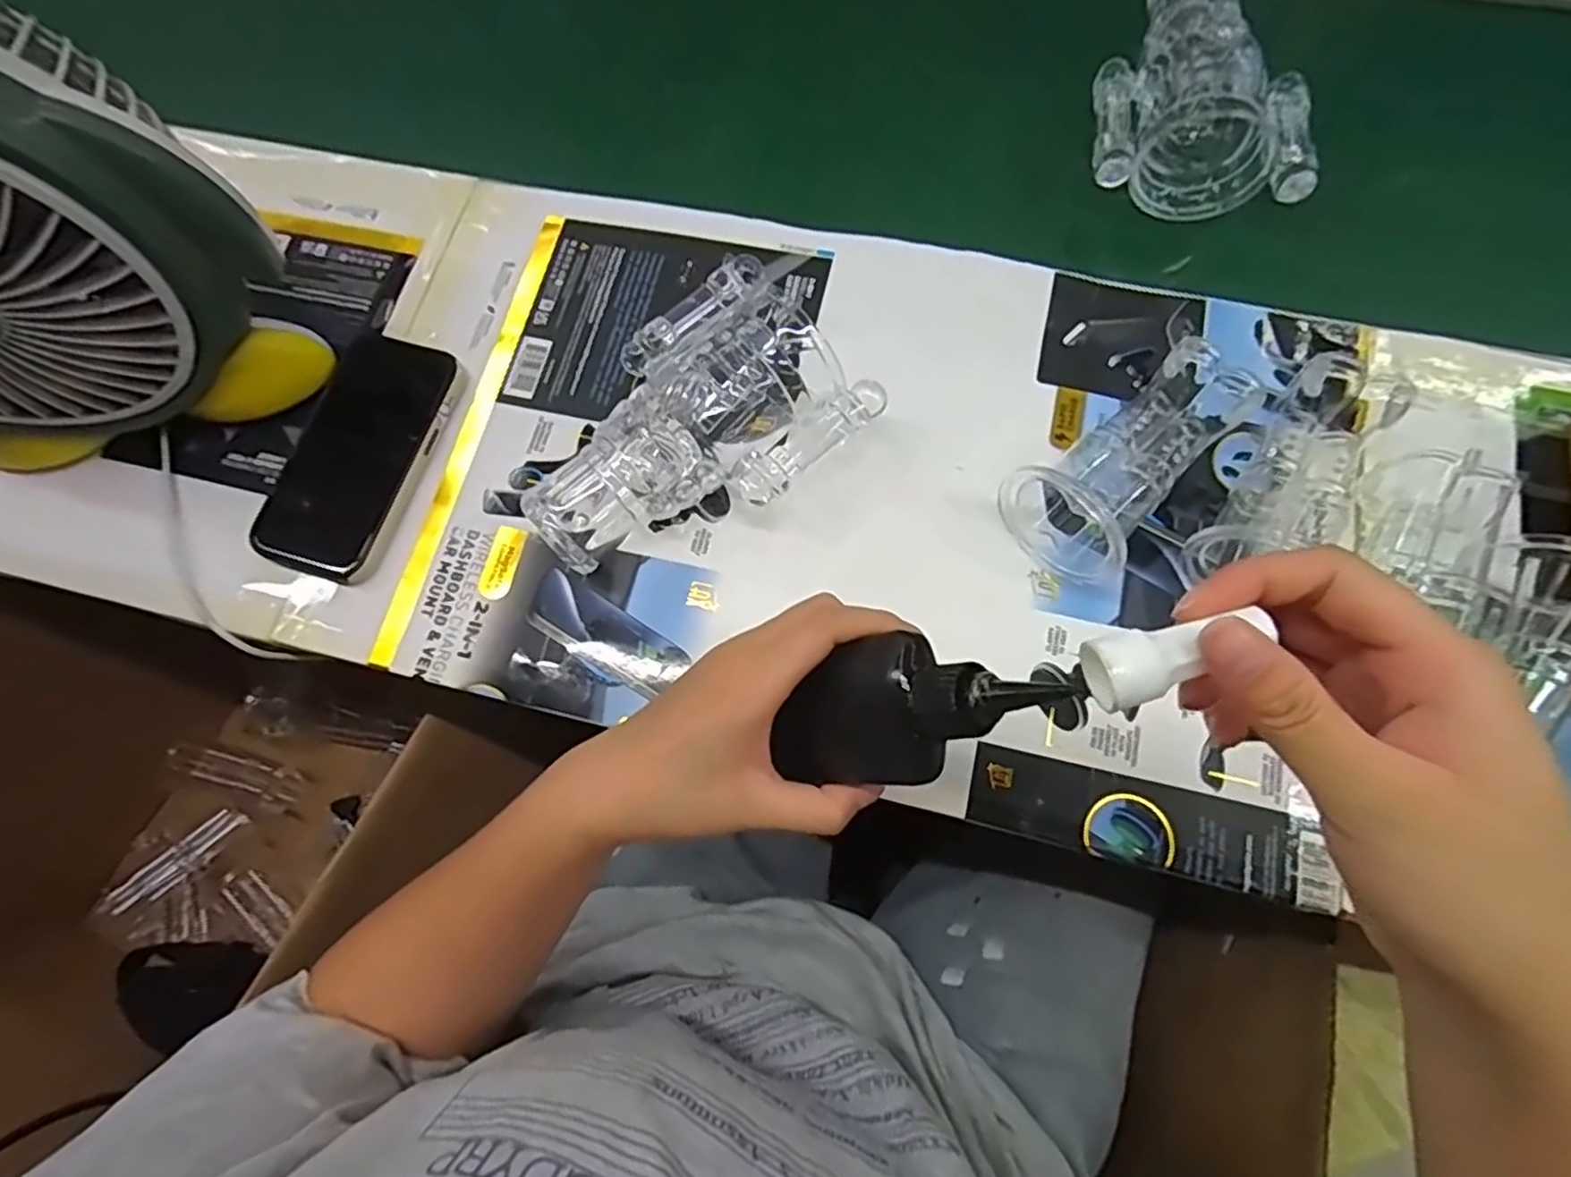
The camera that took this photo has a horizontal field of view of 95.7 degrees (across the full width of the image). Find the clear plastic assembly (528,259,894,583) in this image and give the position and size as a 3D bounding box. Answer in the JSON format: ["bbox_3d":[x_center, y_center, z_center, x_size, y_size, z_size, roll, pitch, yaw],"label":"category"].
[{"bbox_3d":[-0.053,-0.088,0.393,0.194,0.065,0.122,-37,76,-8],"label":"clear plastic assembly"}]

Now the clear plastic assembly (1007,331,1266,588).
[{"bbox_3d":[0.188,-0.068,0.384,0.140,0.049,0.070,-39,77,-9],"label":"clear plastic assembly"}]

